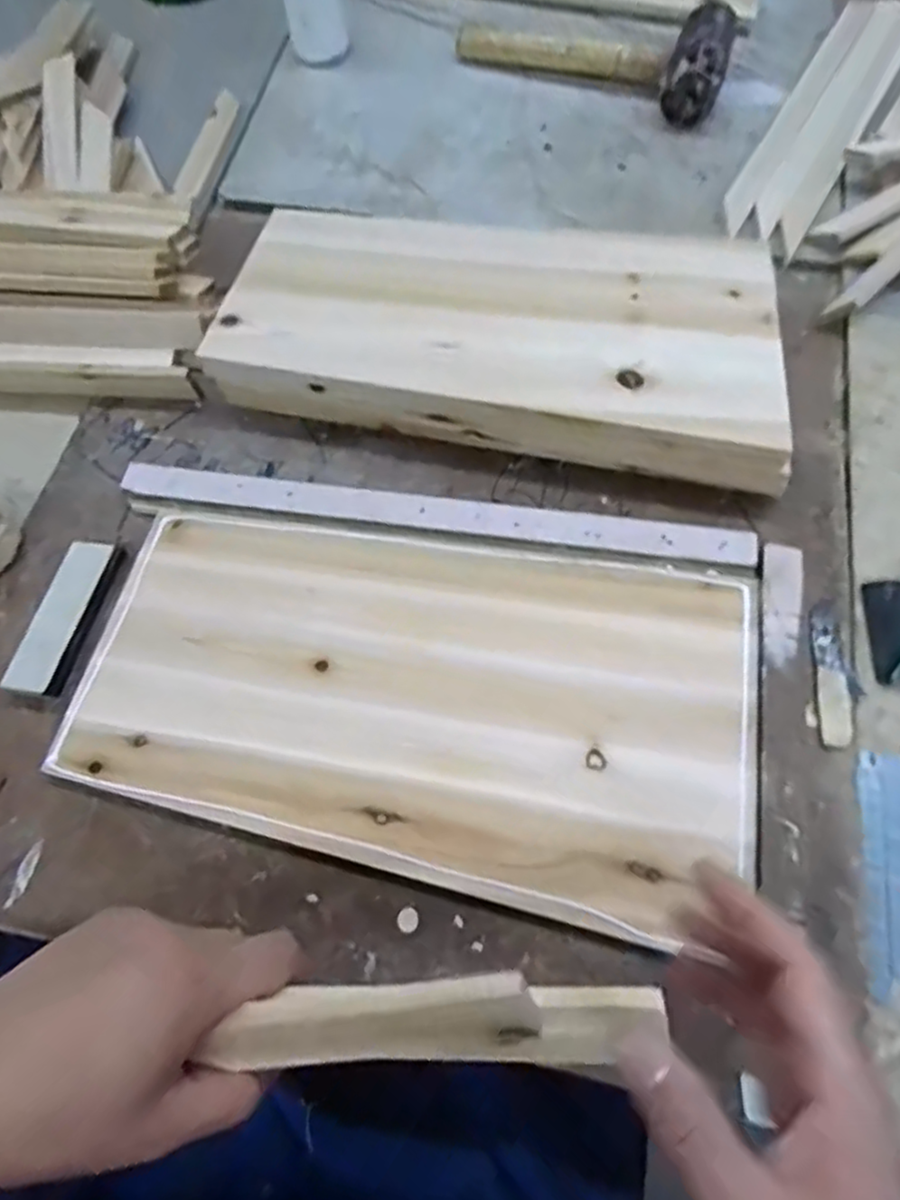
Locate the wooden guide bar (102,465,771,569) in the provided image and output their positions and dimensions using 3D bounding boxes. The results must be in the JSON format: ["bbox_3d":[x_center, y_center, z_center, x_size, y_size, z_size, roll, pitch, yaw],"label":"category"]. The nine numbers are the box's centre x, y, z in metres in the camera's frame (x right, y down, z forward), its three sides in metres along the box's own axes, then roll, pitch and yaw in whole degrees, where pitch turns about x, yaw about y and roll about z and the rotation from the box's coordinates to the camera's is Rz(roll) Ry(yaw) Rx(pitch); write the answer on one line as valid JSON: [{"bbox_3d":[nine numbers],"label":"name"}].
[{"bbox_3d":[-0.015,-0.061,0.480,0.452,0.015,0.026,7,67,5],"label":"wooden guide bar"}]

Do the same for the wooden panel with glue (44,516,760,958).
[{"bbox_3d":[-0.024,0.060,0.429,0.419,0.015,0.216,9,67,6],"label":"wooden panel with glue"}]

